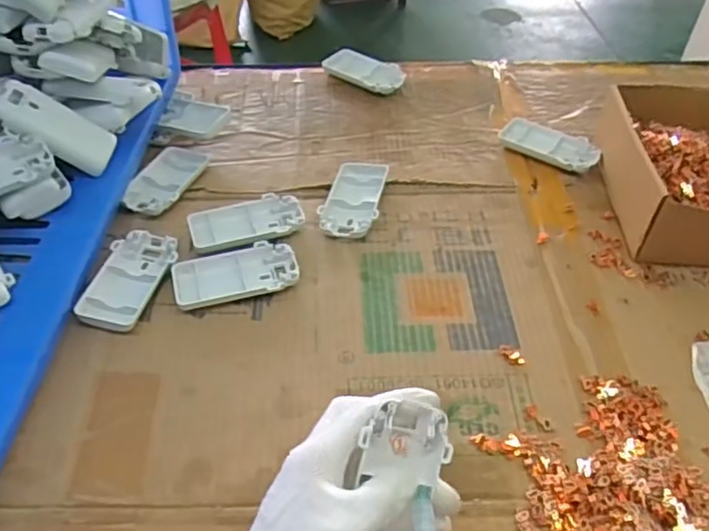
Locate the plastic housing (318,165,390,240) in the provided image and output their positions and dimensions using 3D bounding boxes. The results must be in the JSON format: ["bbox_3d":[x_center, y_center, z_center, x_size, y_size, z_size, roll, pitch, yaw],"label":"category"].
[{"bbox_3d":[-0.001,-0.060,0.577,0.049,0.014,0.093,8,48,6],"label":"plastic housing"}]

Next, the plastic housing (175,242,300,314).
[{"bbox_3d":[-0.093,0.008,0.509,0.095,0.015,0.048,-9,48,-9],"label":"plastic housing"}]

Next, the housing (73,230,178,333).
[{"bbox_3d":[-0.175,0.011,0.503,0.049,0.018,0.096,11,48,9],"label":"housing"}]

